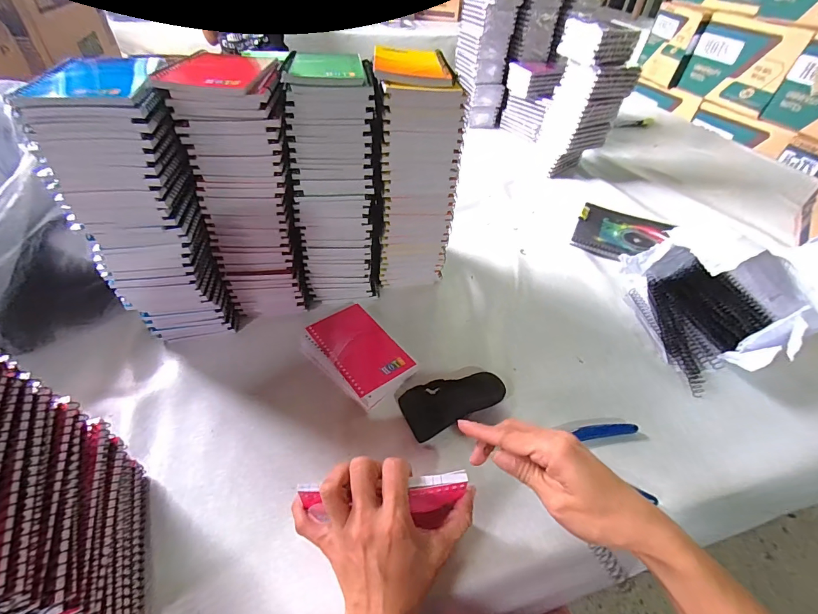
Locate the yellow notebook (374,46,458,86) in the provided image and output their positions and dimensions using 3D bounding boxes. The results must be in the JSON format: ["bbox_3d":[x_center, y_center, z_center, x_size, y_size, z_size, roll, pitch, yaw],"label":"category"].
[{"bbox_3d":[0.003,-0.277,0.430,0.084,0.008,0.131,-3,45,-6],"label":"yellow notebook"}]

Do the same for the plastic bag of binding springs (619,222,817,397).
[{"bbox_3d":[0.421,-0.032,0.491,0.171,0.172,0.209,-2,45,-6],"label":"plastic bag of binding springs"}]

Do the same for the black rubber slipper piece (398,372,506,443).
[{"bbox_3d":[0.051,0.105,0.435,0.115,0.018,0.055,-18,49,-20],"label":"black rubber slipper piece"}]

